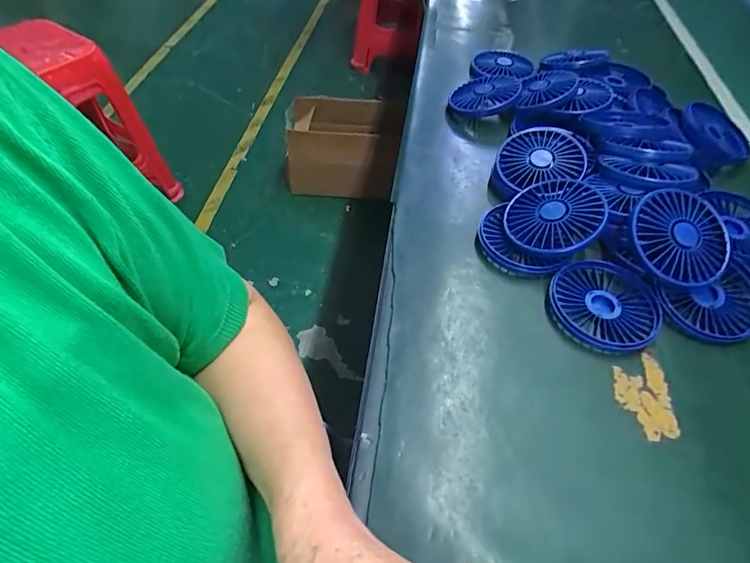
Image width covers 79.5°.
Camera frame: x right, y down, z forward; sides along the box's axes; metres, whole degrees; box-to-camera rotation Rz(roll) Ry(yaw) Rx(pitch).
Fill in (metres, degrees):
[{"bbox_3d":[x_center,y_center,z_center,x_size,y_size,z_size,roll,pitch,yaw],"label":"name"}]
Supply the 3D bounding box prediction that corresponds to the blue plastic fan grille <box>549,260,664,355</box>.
[{"bbox_3d":[0.195,0.021,0.385,0.091,0.013,0.085,1,51,-1],"label":"blue plastic fan grille"}]

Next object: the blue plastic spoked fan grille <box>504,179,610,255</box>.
[{"bbox_3d":[0.166,-0.062,0.419,0.086,0.016,0.083,-13,51,17],"label":"blue plastic spoked fan grille"}]

